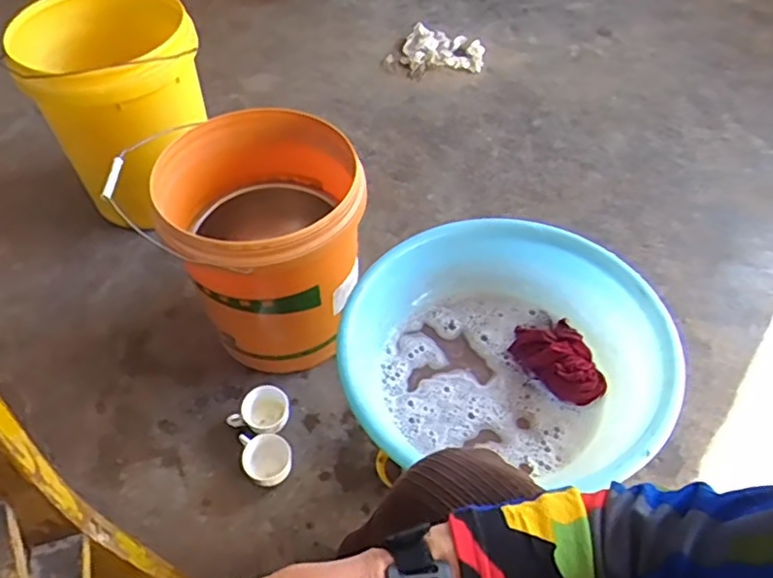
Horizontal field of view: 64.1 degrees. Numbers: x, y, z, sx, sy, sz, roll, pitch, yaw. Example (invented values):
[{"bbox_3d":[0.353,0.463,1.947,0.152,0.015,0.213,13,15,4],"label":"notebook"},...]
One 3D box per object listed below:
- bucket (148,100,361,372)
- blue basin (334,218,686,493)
[{"bbox_3d":[-0.191,-0.072,0.986,0.288,0.325,0.305,2,51,-3],"label":"bucket"},{"bbox_3d":[0.126,0.061,0.699,0.329,0.122,0.305,2,51,-3],"label":"blue basin"}]

